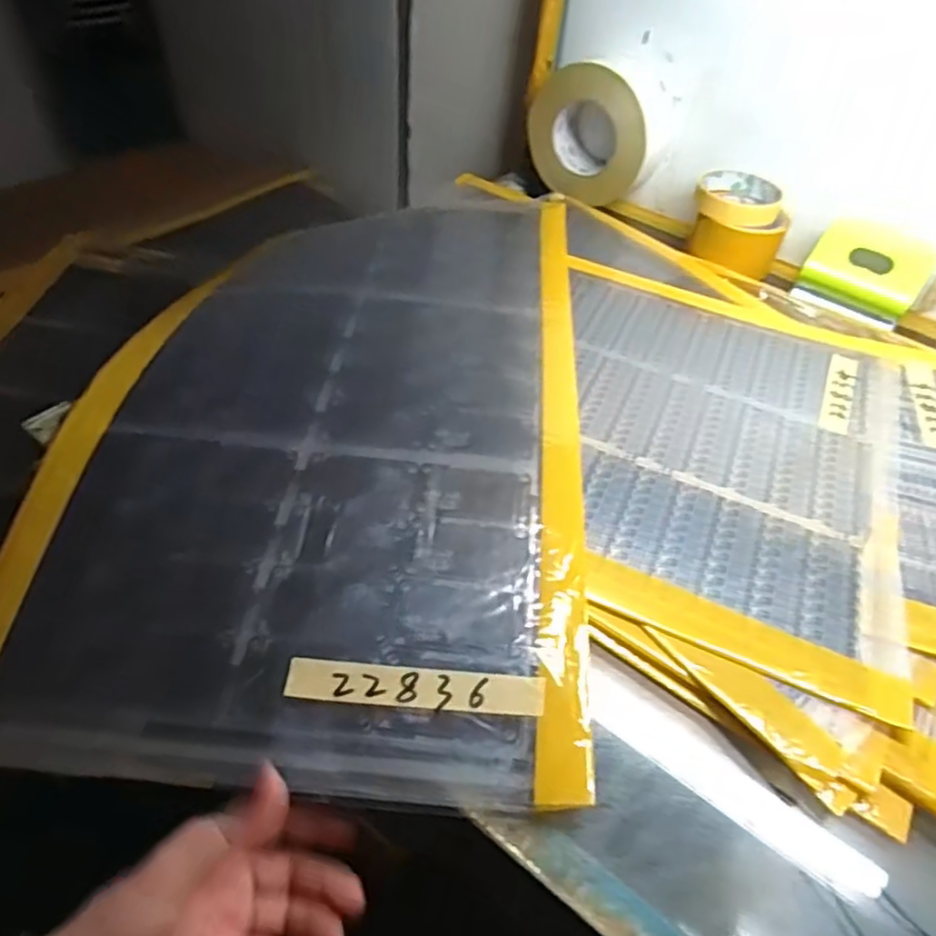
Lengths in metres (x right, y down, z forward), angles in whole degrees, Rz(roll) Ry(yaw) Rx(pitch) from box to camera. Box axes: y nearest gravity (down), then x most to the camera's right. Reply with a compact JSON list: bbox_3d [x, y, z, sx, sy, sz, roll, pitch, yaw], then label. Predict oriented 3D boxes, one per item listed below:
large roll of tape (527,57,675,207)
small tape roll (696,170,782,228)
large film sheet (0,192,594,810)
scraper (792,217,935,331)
[{"bbox_3d":[0.145,-0.372,0.705,0.147,0.135,0.069,32,52,21],"label":"large roll of tape"},{"bbox_3d":[0.271,-0.272,0.631,0.081,0.018,0.086,19,49,11],"label":"small tape roll"},{"bbox_3d":[-0.089,-0.068,0.503,0.347,0.052,0.590,7,46,1],"label":"large film sheet"},{"bbox_3d":[0.374,-0.185,0.590,0.102,0.068,0.056,32,52,22],"label":"scraper"}]

